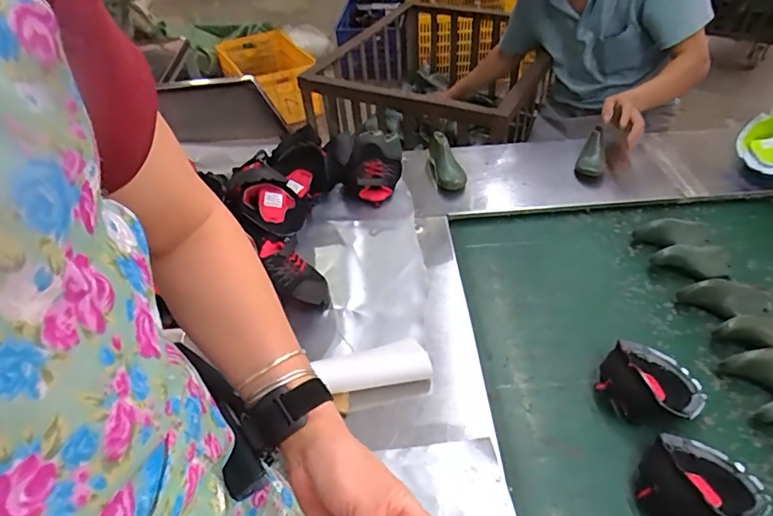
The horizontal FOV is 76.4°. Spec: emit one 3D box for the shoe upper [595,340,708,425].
[{"bbox_3d":[0.377,0.170,0.689,0.132,0.064,0.125,29,54,30],"label":"shoe upper"}]

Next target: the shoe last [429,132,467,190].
[{"bbox_3d":[0.126,-0.202,1.046,0.057,0.054,0.147,-14,61,-10],"label":"shoe last"}]

